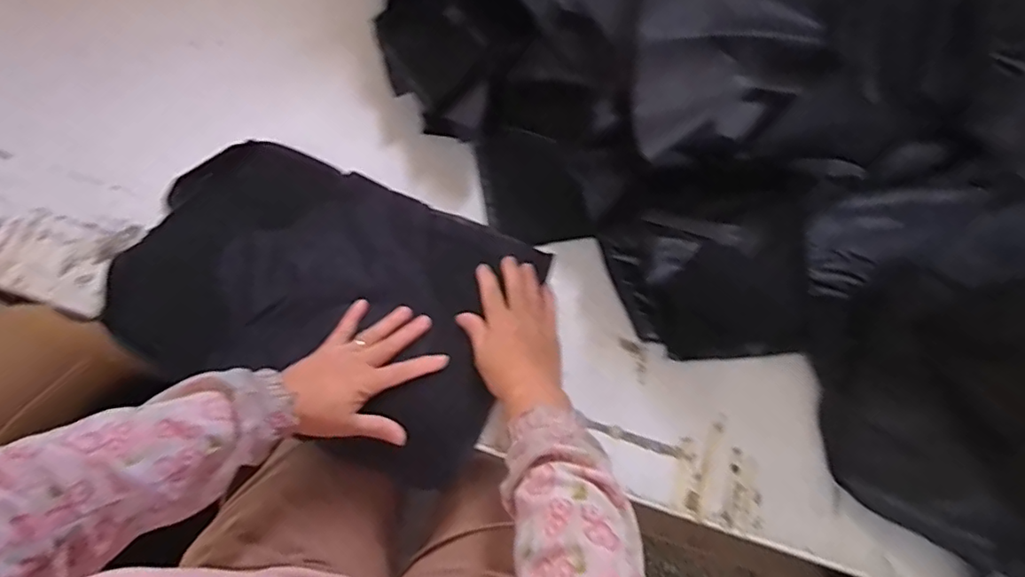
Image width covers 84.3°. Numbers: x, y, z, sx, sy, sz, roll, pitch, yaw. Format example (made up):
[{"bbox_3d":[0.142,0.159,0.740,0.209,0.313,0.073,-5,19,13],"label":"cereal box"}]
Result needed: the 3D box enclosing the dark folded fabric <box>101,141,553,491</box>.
[{"bbox_3d":[-0.202,0.012,0.619,0.408,0.081,0.281,22,79,4],"label":"dark folded fabric"}]

